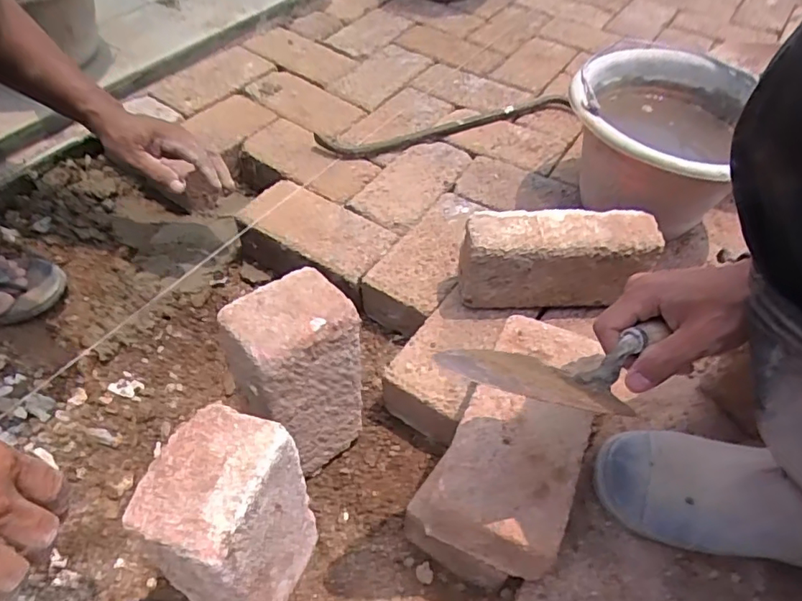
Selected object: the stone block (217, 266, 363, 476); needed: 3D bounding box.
[{"bbox_3d":[-0.100,0.081,0.539,0.108,0.209,0.090,-31,57,-25],"label":"stone block"}]

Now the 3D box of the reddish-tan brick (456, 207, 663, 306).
[{"bbox_3d":[0.174,-0.042,0.622,0.205,0.115,0.058,0,50,-2],"label":"reddish-tan brick"}]

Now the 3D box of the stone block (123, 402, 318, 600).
[{"bbox_3d":[-0.131,0.177,0.434,0.087,0.180,0.106,12,50,8],"label":"stone block"}]

